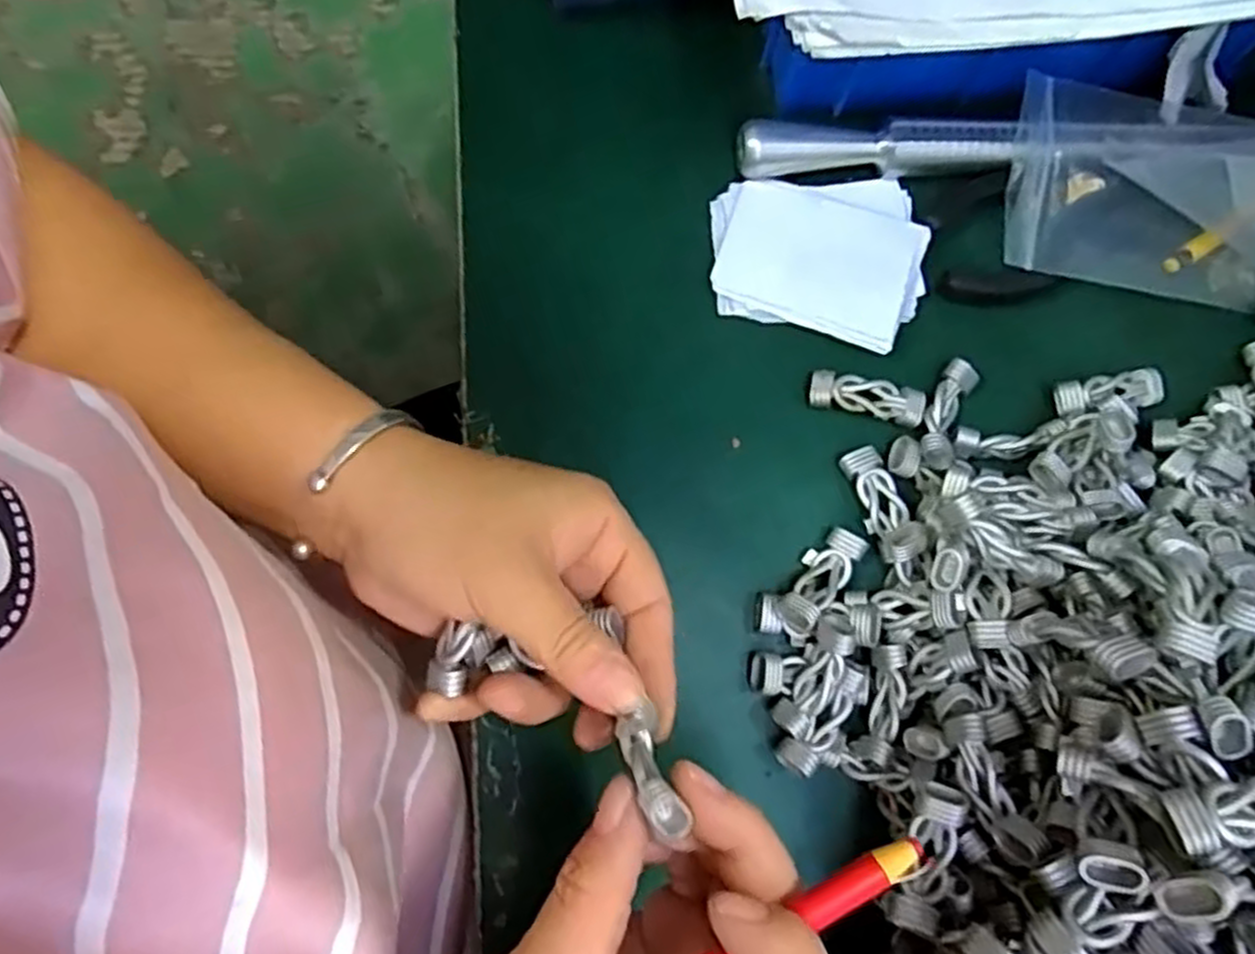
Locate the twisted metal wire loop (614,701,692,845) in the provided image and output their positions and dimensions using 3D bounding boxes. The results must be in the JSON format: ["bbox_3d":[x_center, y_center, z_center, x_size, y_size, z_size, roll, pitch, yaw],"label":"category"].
[{"bbox_3d":[0.006,0.081,0.217,0.011,0.036,0.015,-21,115,-5],"label":"twisted metal wire loop"}]

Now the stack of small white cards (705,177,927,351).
[{"bbox_3d":[0.078,-0.088,0.325,0.084,0.016,0.070,1,80,-1],"label":"stack of small white cards"}]

